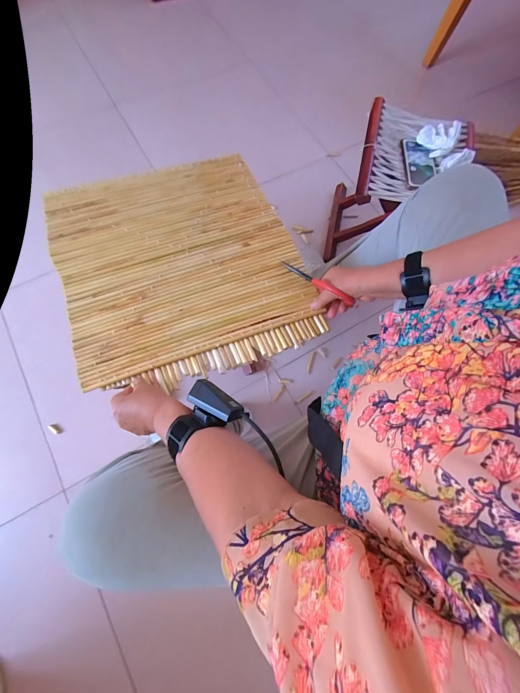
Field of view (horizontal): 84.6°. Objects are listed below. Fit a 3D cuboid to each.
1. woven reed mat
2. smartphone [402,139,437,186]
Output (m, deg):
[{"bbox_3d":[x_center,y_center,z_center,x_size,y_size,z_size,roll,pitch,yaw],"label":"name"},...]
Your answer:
[{"bbox_3d":[-0.152,-0.164,0.546,0.424,0.039,0.459,-21,78,-6],"label":"woven reed mat"},{"bbox_3d":[0.395,-0.460,0.708,0.068,0.017,0.140,-1,75,5],"label":"smartphone"}]

